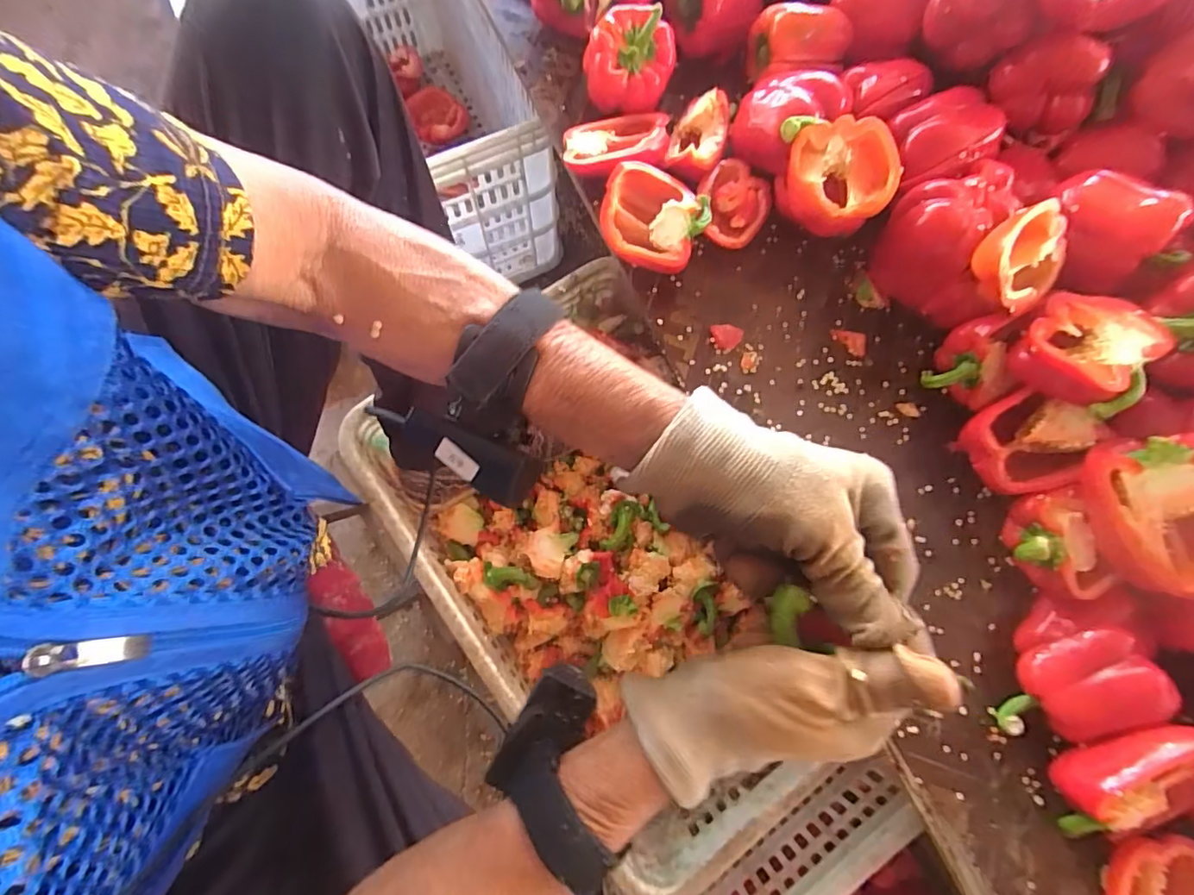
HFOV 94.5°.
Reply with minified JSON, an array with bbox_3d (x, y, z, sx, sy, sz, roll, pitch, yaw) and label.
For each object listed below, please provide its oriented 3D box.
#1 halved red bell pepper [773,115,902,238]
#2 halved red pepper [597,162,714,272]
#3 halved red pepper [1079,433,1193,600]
[{"bbox_3d":[0.200,-0.224,0.463,0.085,0.059,0.072,32,79,6],"label":"halved red bell pepper"},{"bbox_3d":[0.048,-0.200,0.485,0.089,0.037,0.075,21,78,4],"label":"halved red pepper"},{"bbox_3d":[0.405,0.048,0.397,0.082,0.040,0.109,-9,92,22],"label":"halved red pepper"}]

